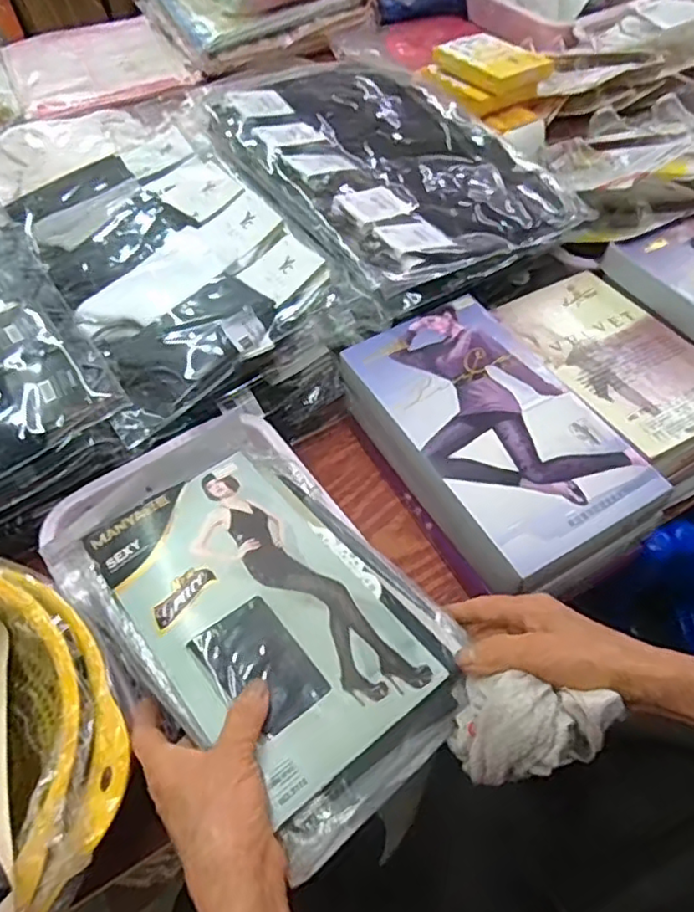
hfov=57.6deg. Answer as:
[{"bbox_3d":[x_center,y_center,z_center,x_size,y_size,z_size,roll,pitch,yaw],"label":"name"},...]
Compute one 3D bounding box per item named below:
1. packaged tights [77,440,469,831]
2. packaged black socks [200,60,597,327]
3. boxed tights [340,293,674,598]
[{"bbox_3d":[-0.047,0.103,0.455,0.181,0.025,0.252,-30,56,-26],"label":"packaged tights"},{"bbox_3d":[0.038,-0.353,0.725,0.297,0.039,0.424,-30,59,-17],"label":"packaged black socks"},{"bbox_3d":[0.126,-0.018,0.568,0.158,0.063,0.273,-25,58,-15],"label":"boxed tights"}]

